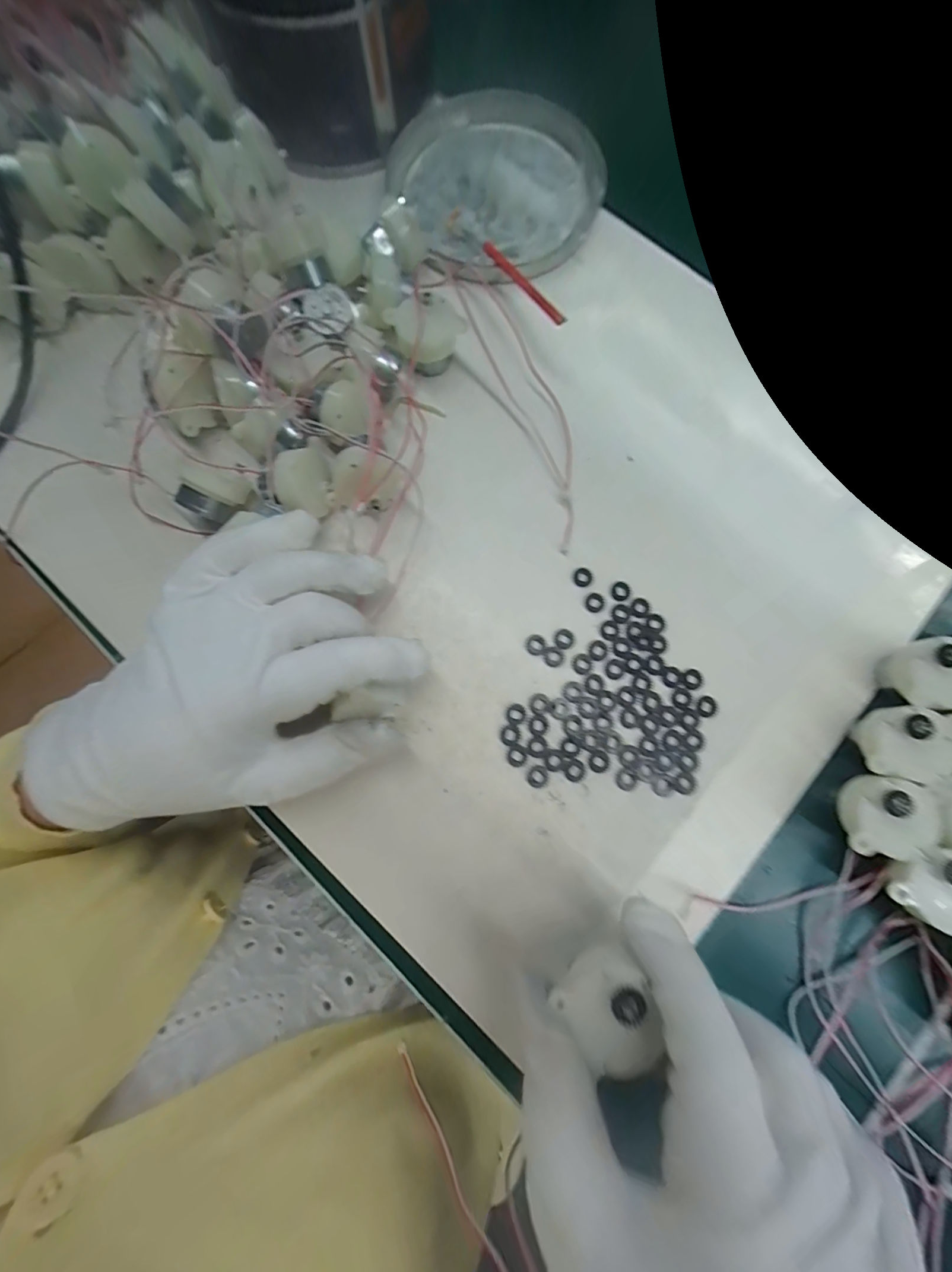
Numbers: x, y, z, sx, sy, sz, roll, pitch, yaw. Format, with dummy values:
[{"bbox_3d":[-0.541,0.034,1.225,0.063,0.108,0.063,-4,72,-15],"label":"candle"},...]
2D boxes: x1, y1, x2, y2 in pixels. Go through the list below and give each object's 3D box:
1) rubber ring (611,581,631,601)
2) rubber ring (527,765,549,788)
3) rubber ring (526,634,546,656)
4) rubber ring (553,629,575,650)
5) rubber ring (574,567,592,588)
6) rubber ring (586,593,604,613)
[{"bbox_3d":[0.075,-0.023,0.221,0.010,0.004,0.010,0,79,0],"label":"rubber ring"},{"bbox_3d":[0.030,0.067,0.203,0.010,0.004,0.010,0,79,0],"label":"rubber ring"},{"bbox_3d":[0.031,0.004,0.215,0.010,0.004,0.010,0,79,0],"label":"rubber ring"},{"bbox_3d":[0.045,0.001,0.216,0.011,0.004,0.011,0,79,0],"label":"rubber ring"},{"bbox_3d":[0.056,-0.031,0.222,0.010,0.004,0.010,0,79,0],"label":"rubber ring"},{"bbox_3d":[0.062,-0.017,0.220,0.009,0.004,0.011,23,80,5],"label":"rubber ring"}]

